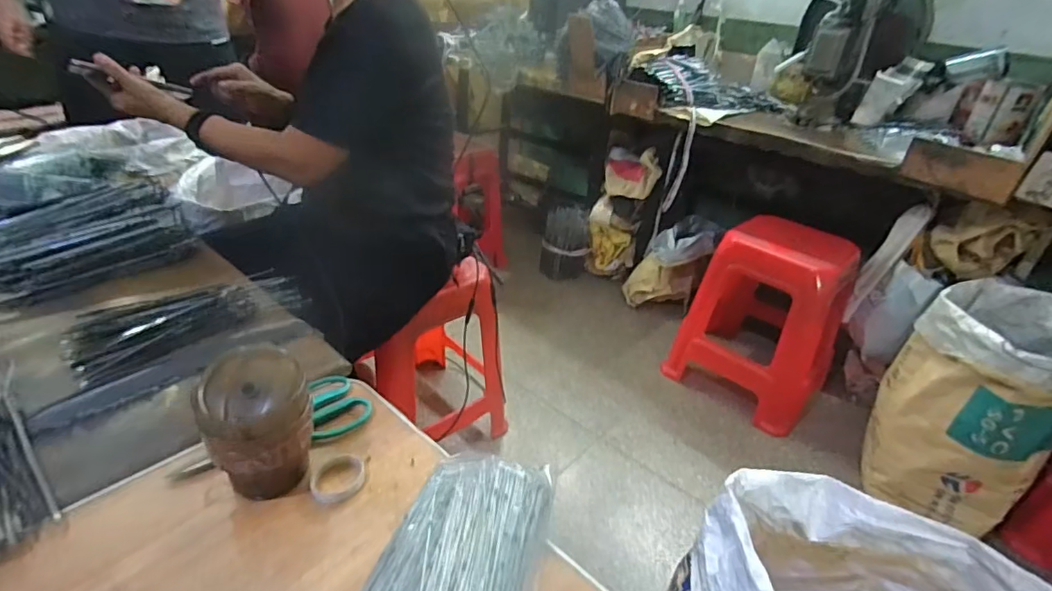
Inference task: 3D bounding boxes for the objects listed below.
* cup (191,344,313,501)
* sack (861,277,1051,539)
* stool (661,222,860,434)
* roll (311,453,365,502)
[{"bbox_3d":[-0.232,0.117,0.461,0.082,0.111,0.091,-14,36,-29],"label":"cup"},{"bbox_3d":[1.015,0.237,1.201,0.380,0.445,0.307,-21,40,-37],"label":"sack"},{"bbox_3d":[0.710,0.048,1.546,0.401,0.465,0.408,26,36,30],"label":"stool"},{"bbox_3d":[-0.174,0.168,0.488,0.046,0.007,0.051,-3,32,-15],"label":"roll"}]

